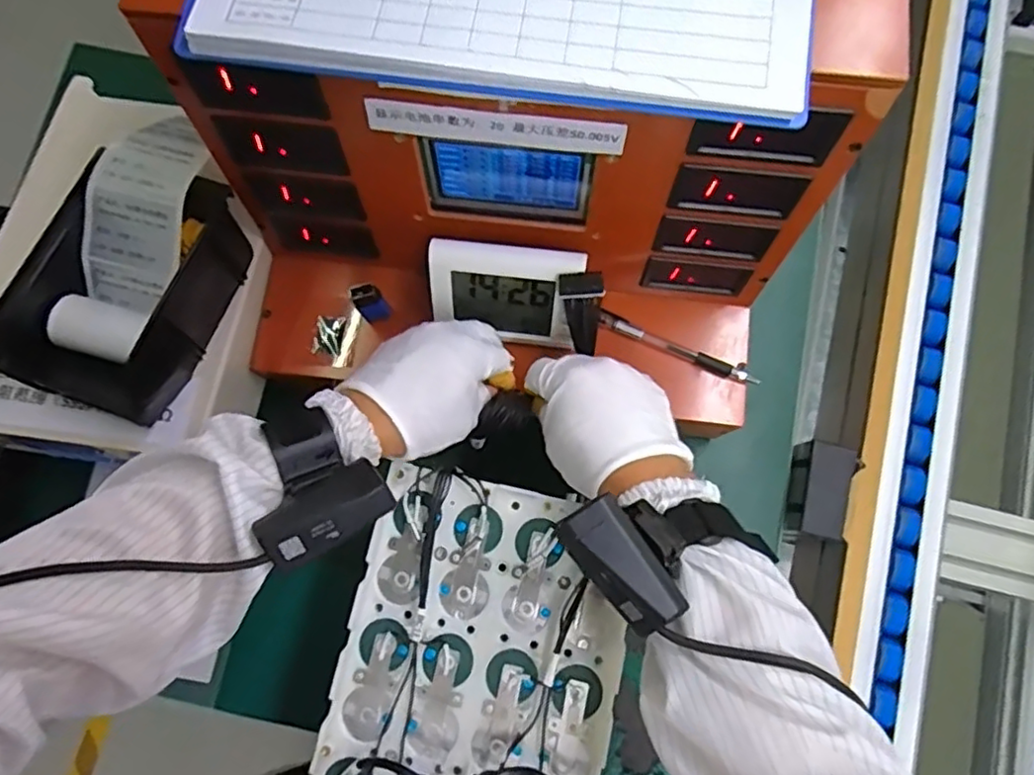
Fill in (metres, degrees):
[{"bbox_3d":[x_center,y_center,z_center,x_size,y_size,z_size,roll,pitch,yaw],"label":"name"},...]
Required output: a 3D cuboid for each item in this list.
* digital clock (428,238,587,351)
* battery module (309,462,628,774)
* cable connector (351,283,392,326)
[{"bbox_3d":[-0.009,-0.070,0.479,0.111,0.066,0.052,9,79,3],"label":"digital clock"},{"bbox_3d":[-0.024,0.179,0.401,0.171,0.035,0.233,12,79,3],"label":"battery module"},{"bbox_3d":[-0.115,-0.067,0.506,0.021,0.043,0.020,-35,80,-6],"label":"cable connector"}]

